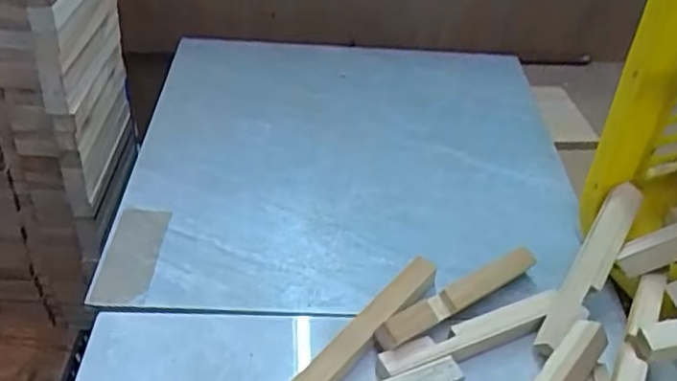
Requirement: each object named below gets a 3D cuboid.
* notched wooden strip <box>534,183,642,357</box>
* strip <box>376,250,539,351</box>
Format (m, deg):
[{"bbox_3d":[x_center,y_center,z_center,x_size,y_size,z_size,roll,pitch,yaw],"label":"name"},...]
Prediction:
[{"bbox_3d":[0.184,0.053,0.478,0.026,0.019,0.152,26,65,25],"label":"notched wooden strip"},{"bbox_3d":[0.088,0.074,0.470,0.149,0.018,0.014,-21,45,-31],"label":"strip"}]

